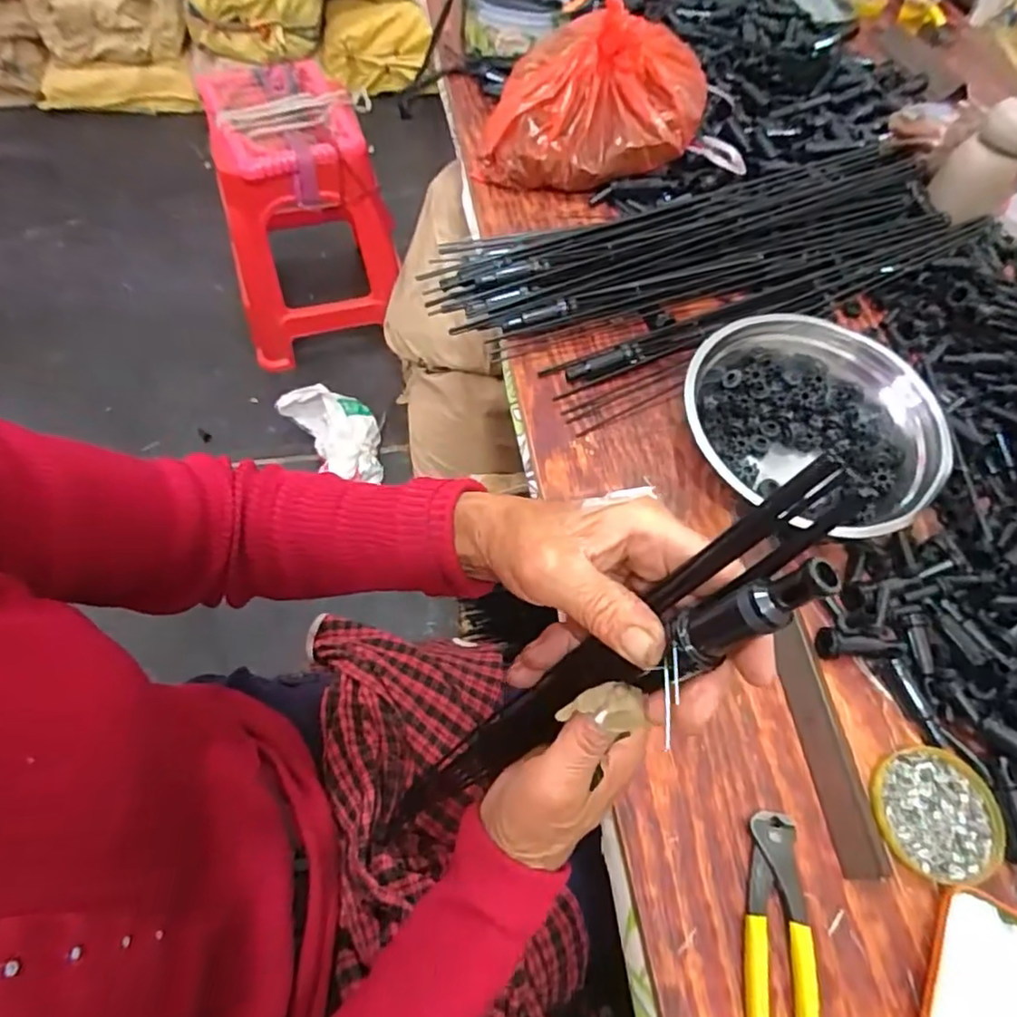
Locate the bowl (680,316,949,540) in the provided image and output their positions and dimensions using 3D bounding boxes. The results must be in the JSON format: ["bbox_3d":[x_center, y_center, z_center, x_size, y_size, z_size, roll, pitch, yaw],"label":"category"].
[{"bbox_3d":[0.268,-0.074,0.539,0.182,0.064,0.223,-19,63,-11],"label":"bowl"}]

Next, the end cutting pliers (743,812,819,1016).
[{"bbox_3d":[0.165,0.278,0.372,0.042,0.013,0.163,7,61,2],"label":"end cutting pliers"}]

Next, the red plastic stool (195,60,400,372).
[{"bbox_3d":[-0.459,-0.655,1.388,0.356,0.470,0.356,-8,62,-9],"label":"red plastic stool"}]

